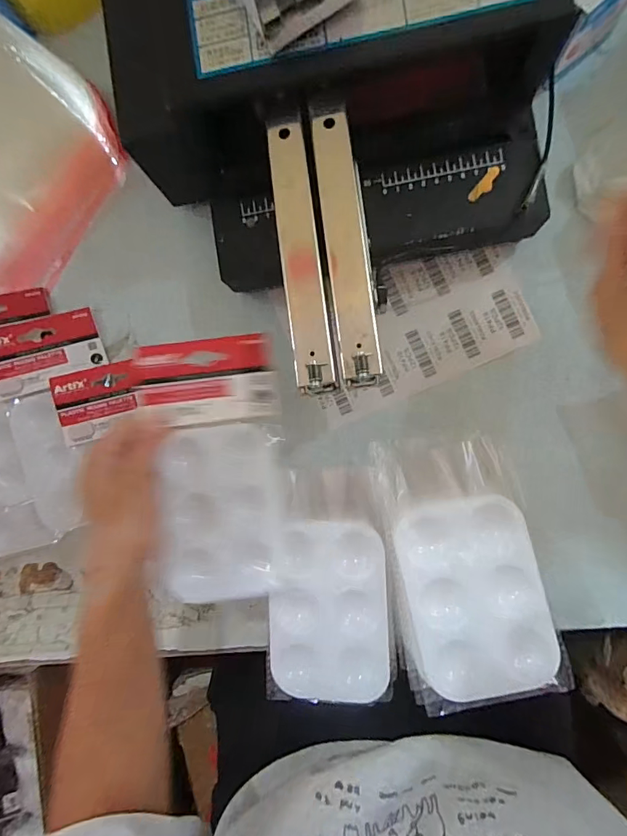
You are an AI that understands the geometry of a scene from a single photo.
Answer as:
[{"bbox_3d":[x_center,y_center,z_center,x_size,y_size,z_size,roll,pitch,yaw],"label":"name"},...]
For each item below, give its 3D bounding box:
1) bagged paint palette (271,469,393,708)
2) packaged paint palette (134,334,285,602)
[{"bbox_3d":[0.009,0.121,0.317,0.087,0.011,0.164,-3,88,6],"label":"bagged paint palette"},{"bbox_3d":[-0.073,0.035,0.325,0.098,0.013,0.190,-6,81,-8],"label":"packaged paint palette"}]

